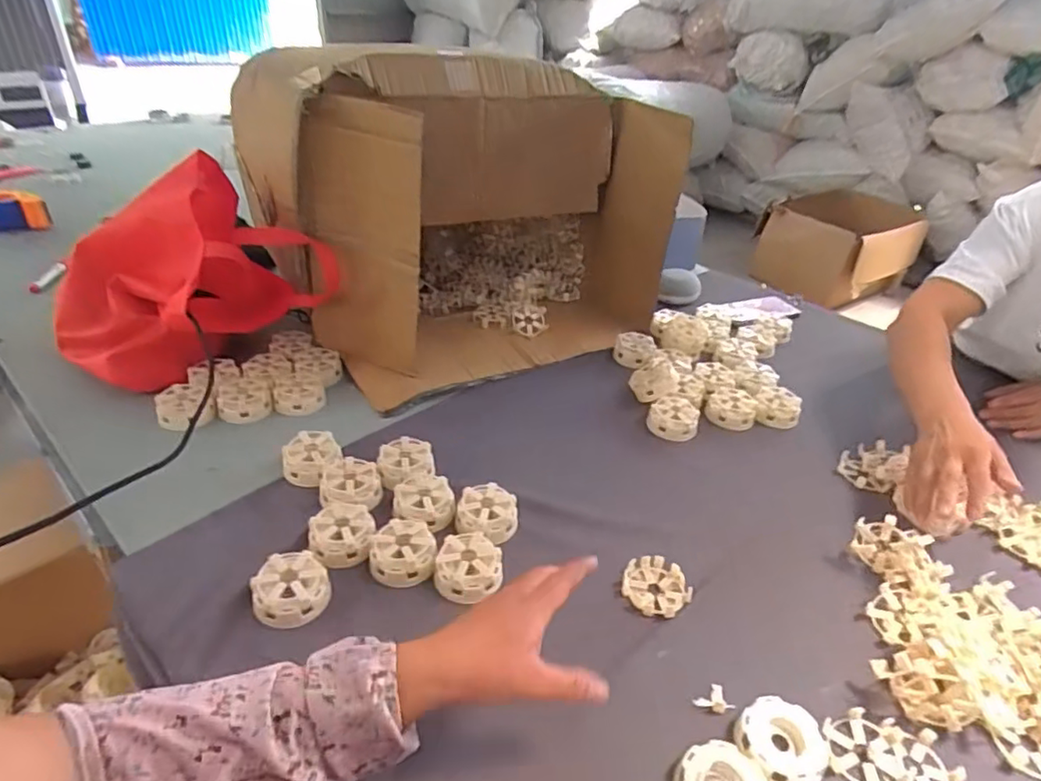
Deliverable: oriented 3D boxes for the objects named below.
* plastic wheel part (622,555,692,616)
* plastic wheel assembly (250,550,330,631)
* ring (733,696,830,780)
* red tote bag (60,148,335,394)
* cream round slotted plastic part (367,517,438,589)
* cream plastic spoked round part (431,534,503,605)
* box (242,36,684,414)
[{"bbox_3d":[0.136,0.196,0.608,0.060,0.014,0.064,-24,43,-32],"label":"plastic wheel part"},{"bbox_3d":[-0.216,0.192,0.575,0.068,0.046,0.067,-11,36,-21],"label":"plastic wheel assembly"},{"bbox_3d":[0.209,0.282,0.485,0.070,0.015,0.065,2,36,-1],"label":"ring"},{"bbox_3d":[-0.481,-0.157,0.860,0.320,0.219,0.280,27,38,29],"label":"red tote bag"},{"bbox_3d":[-0.119,0.162,0.615,0.065,0.031,0.063,4,32,-3],"label":"cream round slotted plastic part"},{"bbox_3d":[-0.049,0.174,0.605,0.062,0.028,0.070,12,37,13],"label":"cream plastic spoked round part"},{"bbox_3d":[-0.083,-0.286,0.982,0.546,0.401,0.416,-18,39,-29],"label":"box"}]

